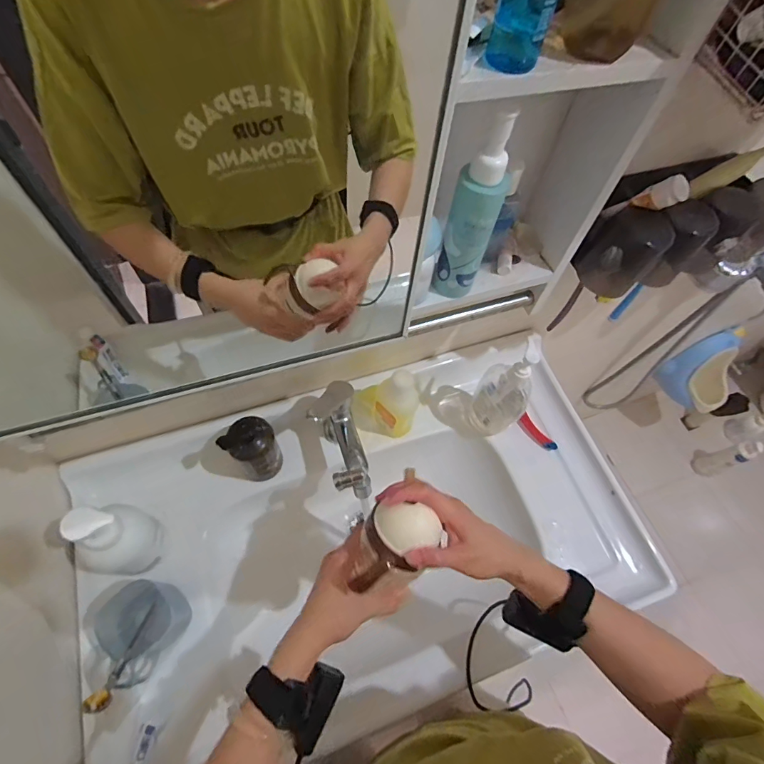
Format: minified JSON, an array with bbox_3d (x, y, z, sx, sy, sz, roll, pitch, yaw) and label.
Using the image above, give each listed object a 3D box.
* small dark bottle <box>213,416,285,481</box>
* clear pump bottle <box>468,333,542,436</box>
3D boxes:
[{"bbox_3d":[-0.187,0.100,0.610,0.068,0.146,0.059,-26,65,-17],"label":"small dark bottle"},{"bbox_3d":[0.191,0.013,0.640,0.084,0.226,0.058,31,64,13],"label":"clear pump bottle"}]

